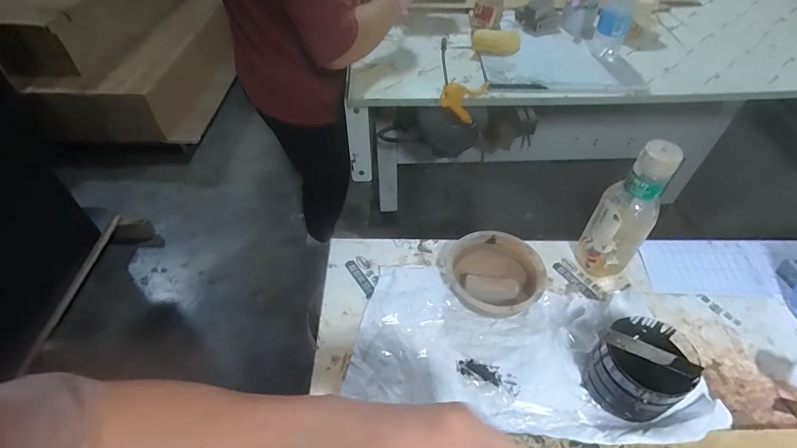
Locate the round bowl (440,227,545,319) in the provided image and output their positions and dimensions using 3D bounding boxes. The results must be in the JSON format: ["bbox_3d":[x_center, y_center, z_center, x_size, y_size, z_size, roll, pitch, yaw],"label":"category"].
[{"bbox_3d":[0.127,0.066,0.560,0.118,0.035,0.127,0,50,0],"label":"round bowl"}]

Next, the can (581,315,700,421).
[{"bbox_3d":[0.258,0.152,0.451,0.084,0.085,0.088,0,50,0],"label":"can"}]

